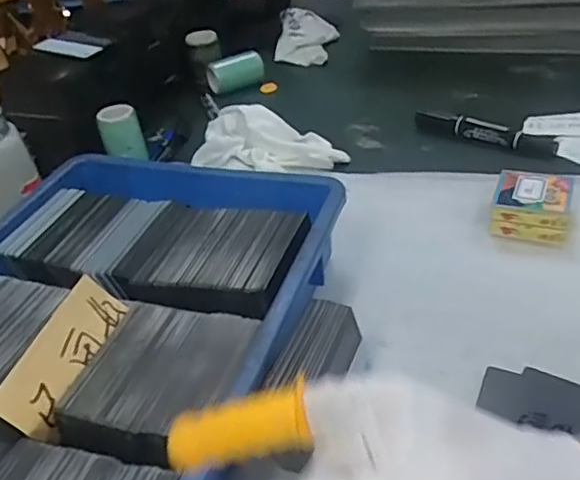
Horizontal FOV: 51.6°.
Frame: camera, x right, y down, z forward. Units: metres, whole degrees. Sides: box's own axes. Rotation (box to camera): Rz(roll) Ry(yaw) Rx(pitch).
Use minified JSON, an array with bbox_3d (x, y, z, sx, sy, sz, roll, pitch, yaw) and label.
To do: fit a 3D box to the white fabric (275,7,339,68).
[{"bbox_3d":[0.024,-0.291,0.856,0.088,0.031,0.141,0,39,7],"label":"white fabric"}]

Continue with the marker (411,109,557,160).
[{"bbox_3d":[0.192,-0.111,0.602,0.145,0.024,0.018,23,47,31],"label":"marker"}]

